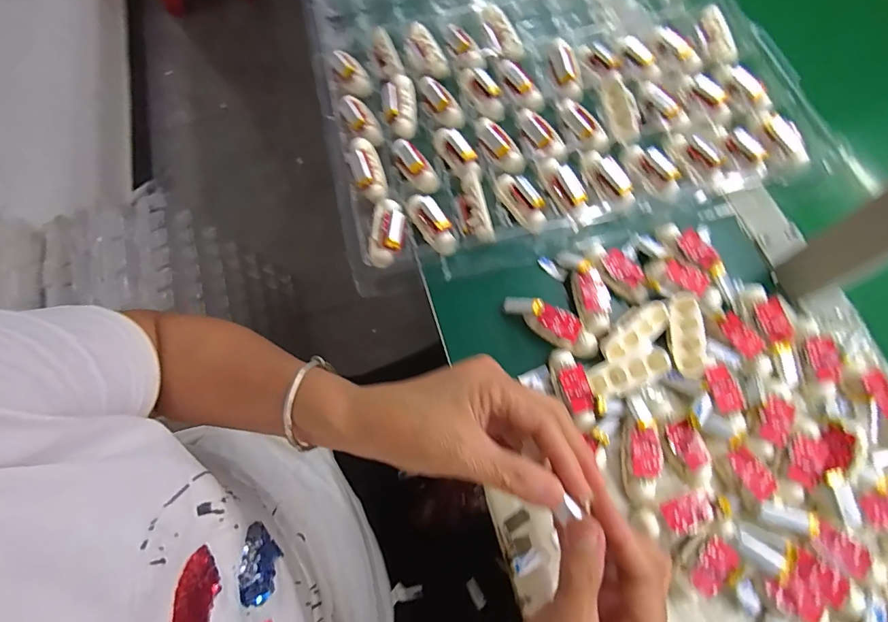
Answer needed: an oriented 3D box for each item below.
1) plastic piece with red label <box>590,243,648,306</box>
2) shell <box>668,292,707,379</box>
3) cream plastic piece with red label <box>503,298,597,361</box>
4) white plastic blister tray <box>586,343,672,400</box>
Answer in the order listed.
[{"bbox_3d":[0.154,-0.034,0.374,0.024,0.015,0.065,-38,73,-11],"label":"plastic piece with red label"},{"bbox_3d":[0.195,0.018,0.341,0.023,0.008,0.069,1,70,2],"label":"shell"},{"bbox_3d":[0.091,0.012,0.363,0.083,0.028,0.025,34,74,13],"label":"cream plastic piece with red label"},{"bbox_3d":[0.145,0.048,0.333,0.061,0.012,0.026,-25,70,7],"label":"white plastic blister tray"}]

